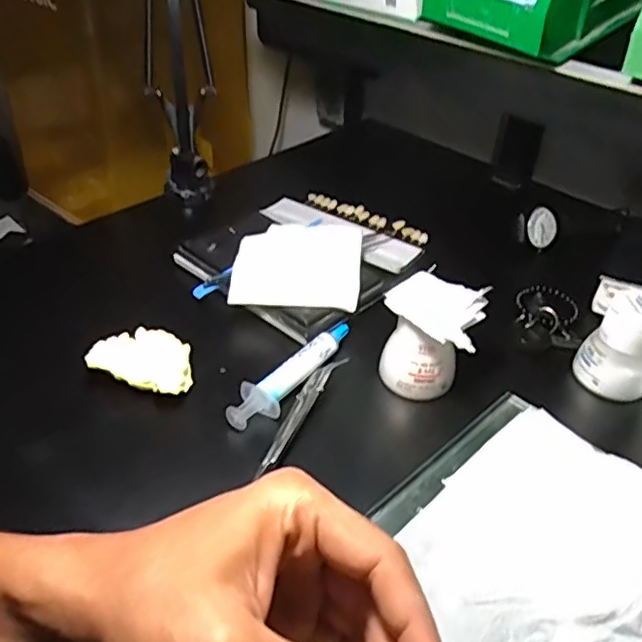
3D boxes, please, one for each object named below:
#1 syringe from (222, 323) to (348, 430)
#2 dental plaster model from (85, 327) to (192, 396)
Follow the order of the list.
[{"bbox_3d":[-0.017,0.035,0.416,0.023,0.022,0.119,23,45,29],"label":"syringe"},{"bbox_3d":[-0.111,0.023,0.402,0.061,0.019,0.046,10,40,15],"label":"dental plaster model"}]

